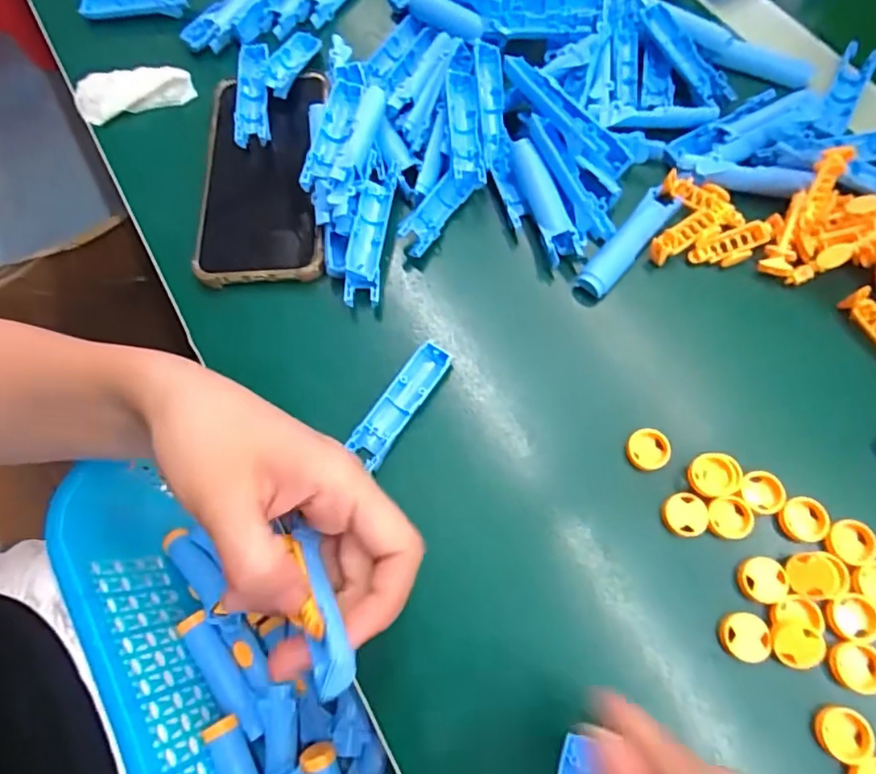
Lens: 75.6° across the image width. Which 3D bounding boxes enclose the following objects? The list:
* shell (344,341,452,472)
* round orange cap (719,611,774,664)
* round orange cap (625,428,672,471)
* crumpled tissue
[{"bbox_3d":[-0.019,0.009,0.291,0.016,0.017,0.070,33,74,15],"label":"shell"},{"bbox_3d":[0.131,0.107,0.242,0.019,0.005,0.019,-1,68,3],"label":"round orange cap"},{"bbox_3d":[0.102,0.030,0.274,0.020,0.006,0.019,-1,68,3],"label":"round orange cap"},{"bbox_3d":[-0.202,-0.192,0.369,0.080,0.015,0.031,-2,68,2],"label":"crumpled tissue"}]

